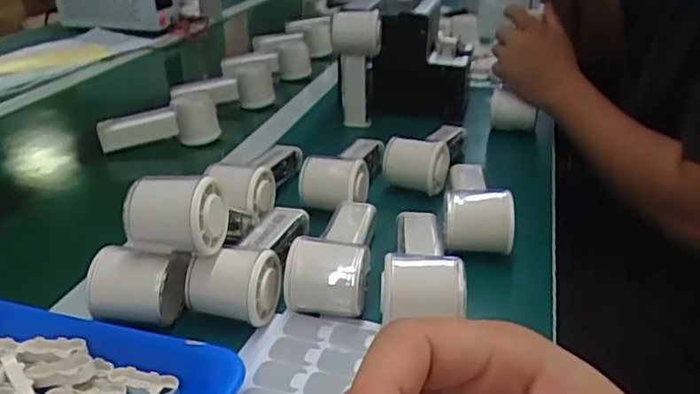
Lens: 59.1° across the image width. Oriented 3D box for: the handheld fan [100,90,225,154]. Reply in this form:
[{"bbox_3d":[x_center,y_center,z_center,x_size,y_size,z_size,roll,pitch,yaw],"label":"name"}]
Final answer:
[{"bbox_3d":[-0.243,-0.096,0.794,0.153,0.053,0.041,-8,28,-13],"label":"handheld fan"}]

